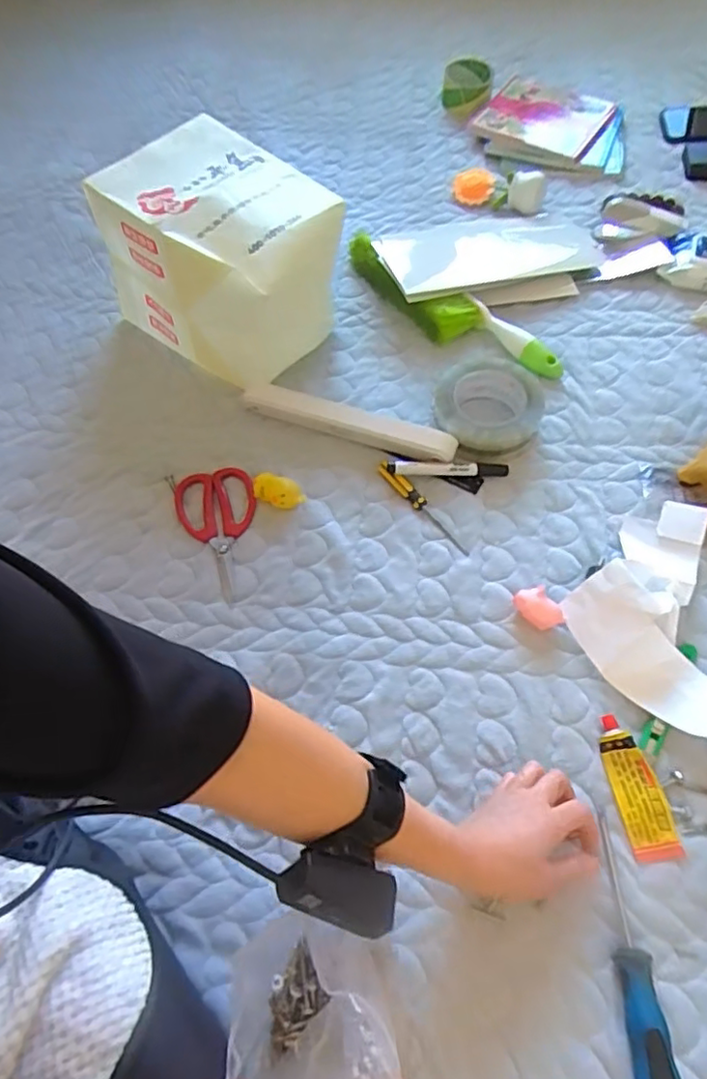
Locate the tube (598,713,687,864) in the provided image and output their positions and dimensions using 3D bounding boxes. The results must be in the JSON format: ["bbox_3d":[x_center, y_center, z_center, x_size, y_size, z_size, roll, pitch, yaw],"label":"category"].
[{"bbox_3d":[0.236,0.206,0.519,0.038,0.021,0.113,-10,61,-3],"label":"tube"}]

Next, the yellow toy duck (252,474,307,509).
[{"bbox_3d":[-0.083,-0.052,0.676,0.058,0.032,0.026,24,65,14],"label":"yellow toy duck"}]

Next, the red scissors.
[{"bbox_3d":[-0.141,-0.009,0.667,0.084,0.007,0.157,-15,62,-6],"label":"red scissors"}]

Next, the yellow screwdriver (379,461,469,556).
[{"bbox_3d":[0.076,-0.037,0.674,0.014,0.012,0.142,-36,66,-16],"label":"yellow screwdriver"}]

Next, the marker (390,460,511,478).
[{"bbox_3d":[0.106,-0.078,0.692,0.133,0.020,0.016,-1,61,2],"label":"marker"}]

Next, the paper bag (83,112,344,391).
[{"bbox_3d":[-0.140,-0.326,0.742,0.278,0.176,0.191,35,68,19],"label":"paper bag"}]

